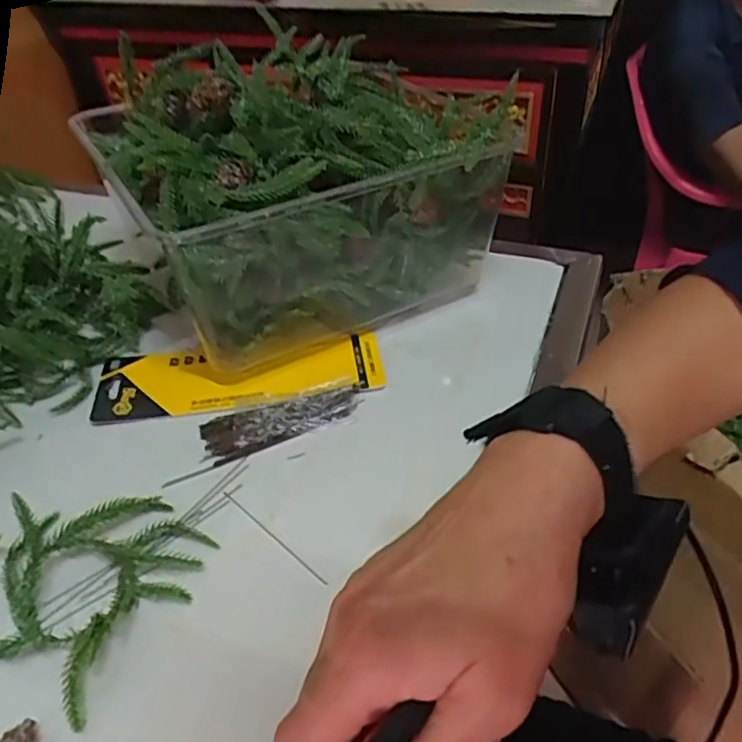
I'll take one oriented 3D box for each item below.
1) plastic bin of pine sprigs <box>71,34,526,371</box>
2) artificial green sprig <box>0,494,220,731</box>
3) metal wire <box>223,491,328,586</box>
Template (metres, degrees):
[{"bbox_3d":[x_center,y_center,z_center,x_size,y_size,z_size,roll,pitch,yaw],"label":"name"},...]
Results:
[{"bbox_3d":[-0.052,-0.142,0.546,0.266,0.196,0.204,-21,43,-21],"label":"plastic bin of pine sprigs"},{"bbox_3d":[-0.174,0.110,0.380,0.141,0.022,0.118,19,44,25],"label":"artificial green sprig"},{"bbox_3d":[-0.061,0.101,0.403,0.098,0.004,0.004,31,50,34],"label":"metal wire"}]

